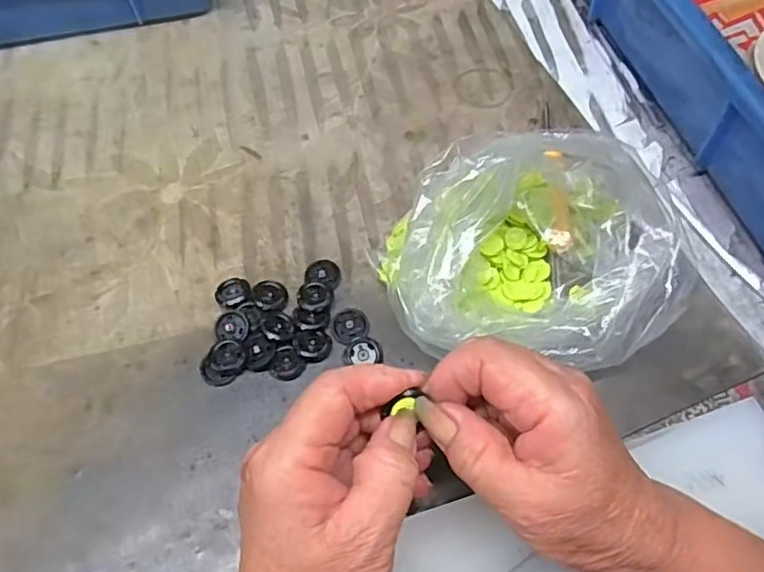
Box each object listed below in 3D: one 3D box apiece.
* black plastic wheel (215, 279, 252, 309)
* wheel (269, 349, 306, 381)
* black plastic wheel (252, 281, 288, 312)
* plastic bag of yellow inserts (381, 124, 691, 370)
[{"bbox_3d":[-0.083,0.005,0.351,0.019,0.006,0.020,-1,61,1],"label":"black plastic wheel"},{"bbox_3d":[-0.050,0.042,0.331,0.017,0.004,0.016,-1,61,1],"label":"wheel"},{"bbox_3d":[-0.063,0.005,0.349,0.018,0.004,0.021,-27,64,-13],"label":"black plastic wheel"},{"bbox_3d":[0.076,-0.014,0.315,0.153,0.081,0.102,-3,61,0],"label":"plastic bag of yellow inserts"}]

